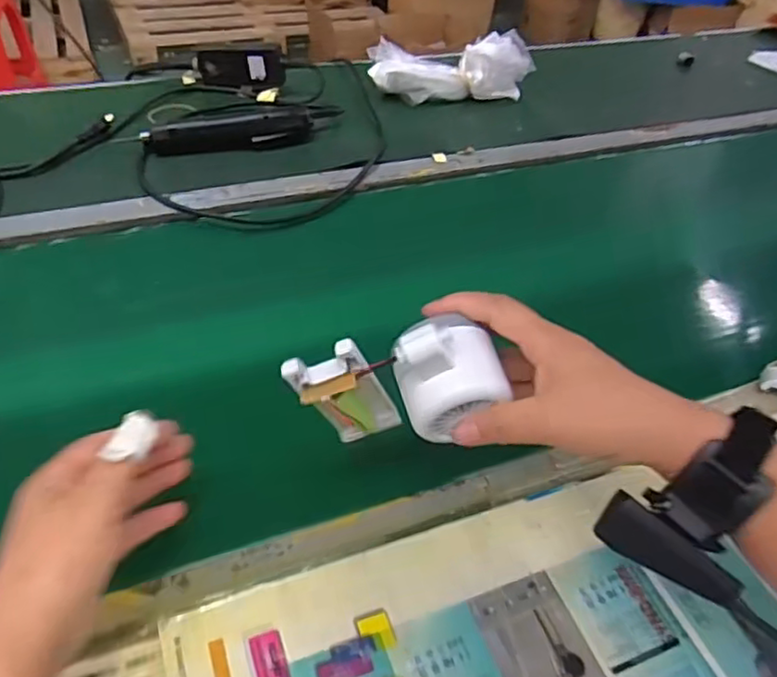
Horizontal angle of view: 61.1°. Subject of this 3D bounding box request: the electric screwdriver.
[{"bbox_3d":[-0.191,-0.259,0.815,0.258,0.034,0.046,-10,46,-16],"label":"electric screwdriver"}]

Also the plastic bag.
[{"bbox_3d":[0.091,-0.394,0.948,0.236,0.077,0.078,-2,44,-8],"label":"plastic bag"}]

